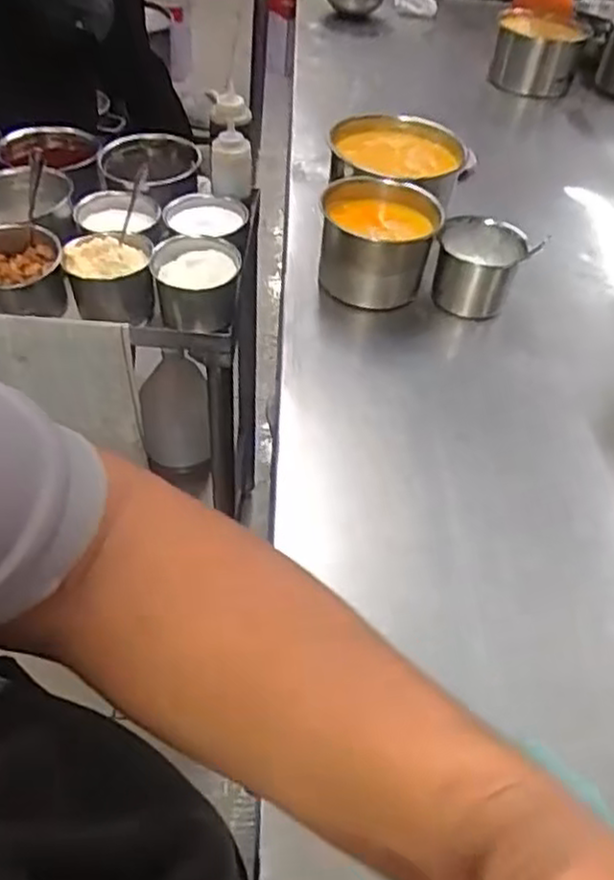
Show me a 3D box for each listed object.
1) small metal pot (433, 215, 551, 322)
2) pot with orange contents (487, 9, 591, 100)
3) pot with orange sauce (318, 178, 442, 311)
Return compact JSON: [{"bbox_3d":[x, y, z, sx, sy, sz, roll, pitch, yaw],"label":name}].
[{"bbox_3d":[0.224,-0.226,0.942,0.111,0.099,0.102,2,47,-2],"label":"small metal pot"},{"bbox_3d":[0.490,-0.819,1.542,0.187,0.132,0.155,14,47,8],"label":"pot with orange contents"},{"bbox_3d":[0.092,-0.250,0.949,0.150,0.134,0.148,3,47,-2],"label":"pot with orange sauce"}]

